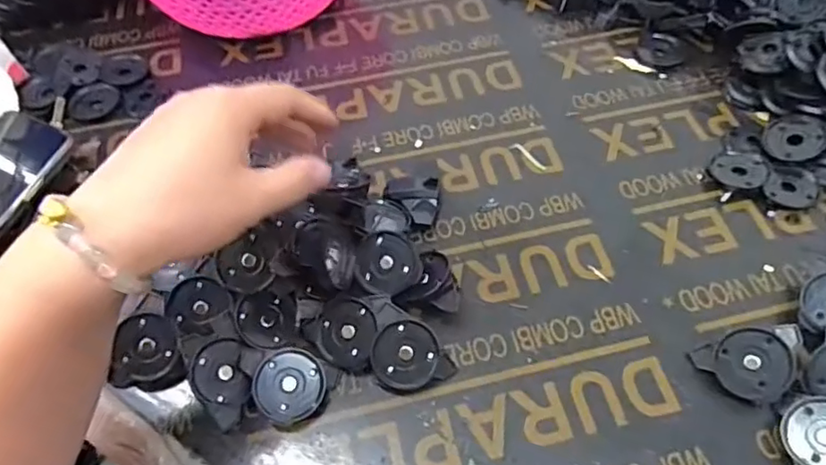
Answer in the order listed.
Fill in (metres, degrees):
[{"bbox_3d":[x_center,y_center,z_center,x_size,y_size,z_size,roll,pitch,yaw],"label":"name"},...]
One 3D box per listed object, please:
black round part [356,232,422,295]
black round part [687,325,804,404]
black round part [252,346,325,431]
[{"bbox_3d":[-0.016,0.021,0.399,0.043,0.007,0.043,3,69,-8],"label":"black round part"},{"bbox_3d":[0.213,0.079,0.369,0.058,0.017,0.045,-36,72,8],"label":"black round part"},{"bbox_3d":[-0.075,0.097,0.366,0.048,0.006,0.044,3,81,-20],"label":"black round part"}]

